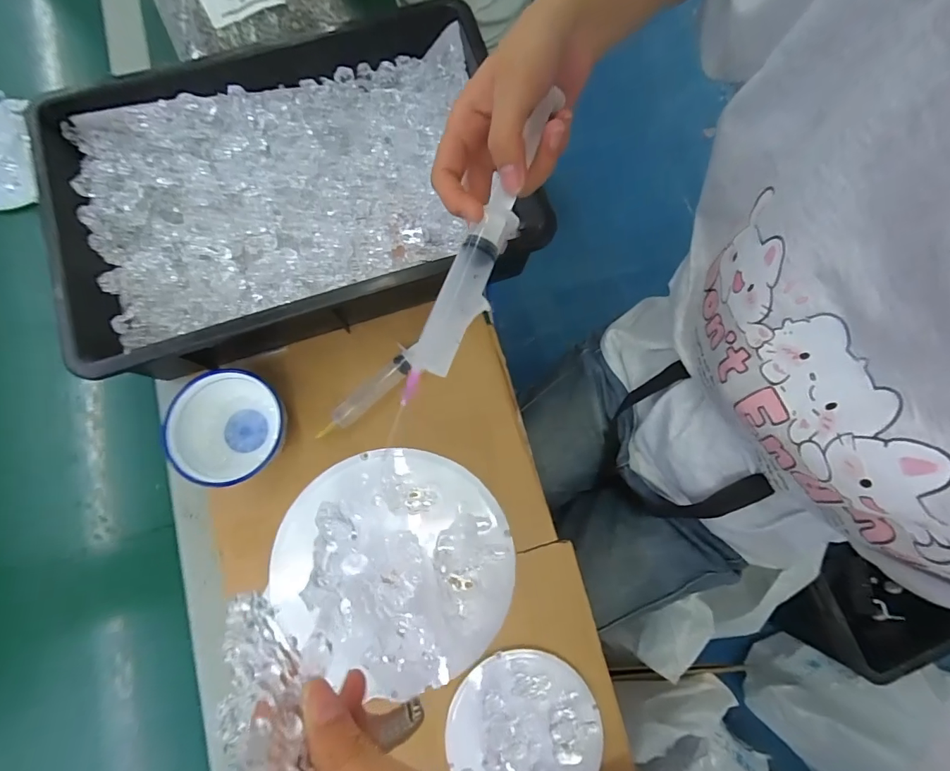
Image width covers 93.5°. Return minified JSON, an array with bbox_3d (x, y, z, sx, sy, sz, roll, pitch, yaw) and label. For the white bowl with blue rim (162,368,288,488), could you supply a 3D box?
[{"bbox_3d":[-0.216,0.038,0.400,0.095,0.059,0.095,0,79,-1],"label":"white bowl with blue rim"}]

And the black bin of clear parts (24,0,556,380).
[{"bbox_3d":[-0.169,-0.183,0.429,0.423,0.084,0.285,-15,80,-4],"label":"black bin of clear parts"}]

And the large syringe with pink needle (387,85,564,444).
[{"bbox_3d":[0.005,-0.075,0.245,0.026,0.018,0.197,24,85,3],"label":"large syringe with pink needle"}]

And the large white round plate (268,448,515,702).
[{"bbox_3d":[-0.043,0.095,0.238,0.124,0.025,0.116,0,79,-1],"label":"large white round plate"}]

